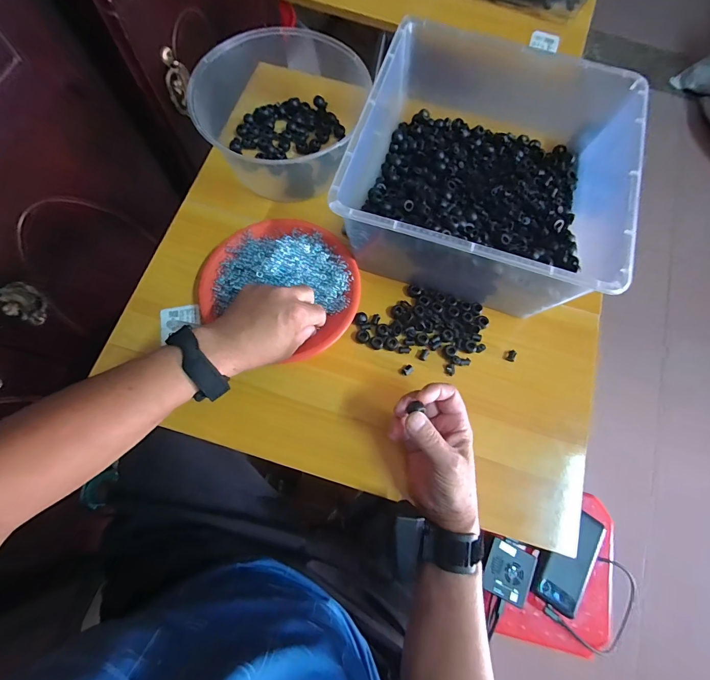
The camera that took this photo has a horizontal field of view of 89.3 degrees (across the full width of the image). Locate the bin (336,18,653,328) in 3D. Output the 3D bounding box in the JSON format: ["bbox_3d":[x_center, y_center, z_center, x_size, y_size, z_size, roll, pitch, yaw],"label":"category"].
[{"bbox_3d":[0.161,-0.215,0.460,0.302,0.132,0.326,18,73,3],"label":"bin"}]

